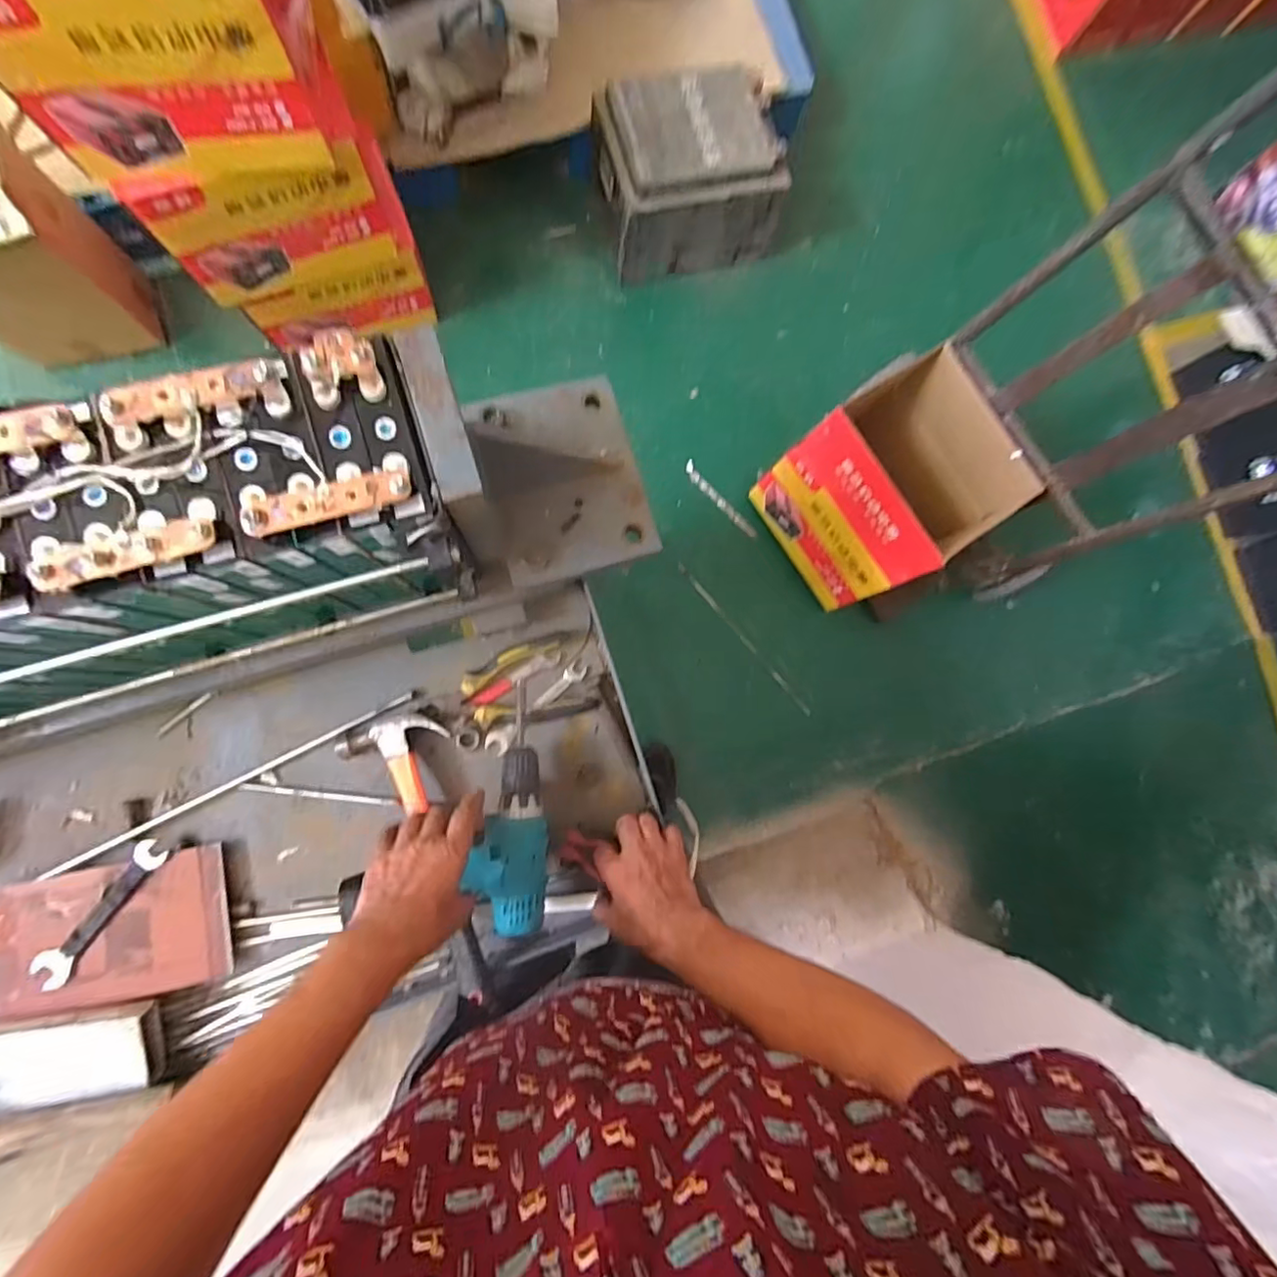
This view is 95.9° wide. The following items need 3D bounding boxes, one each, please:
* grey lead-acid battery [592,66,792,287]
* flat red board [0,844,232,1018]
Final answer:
[{"bbox_3d":[0.112,-1.081,1.375,0.402,0.289,0.276,-11,87,-8],"label":"grey lead-acid battery"},{"bbox_3d":[-0.540,0.304,0.593,0.205,0.029,0.137,-9,87,-8],"label":"flat red board"}]

